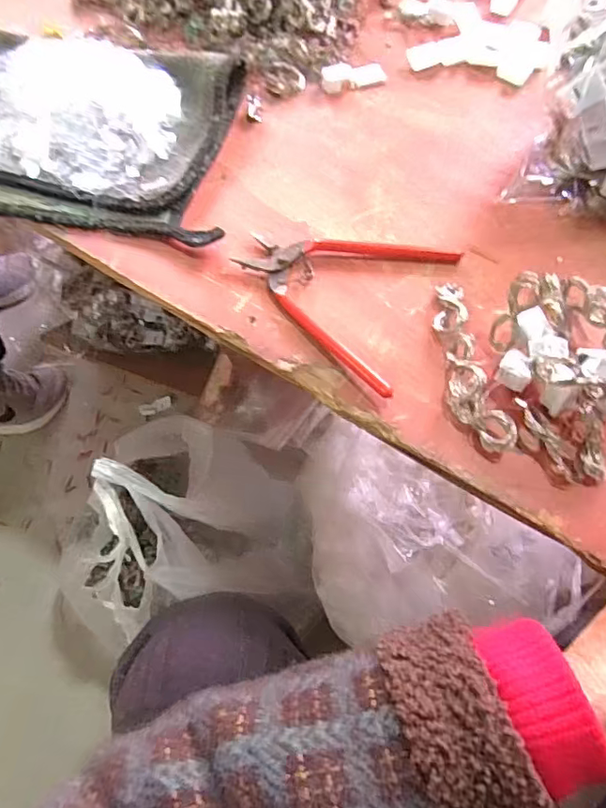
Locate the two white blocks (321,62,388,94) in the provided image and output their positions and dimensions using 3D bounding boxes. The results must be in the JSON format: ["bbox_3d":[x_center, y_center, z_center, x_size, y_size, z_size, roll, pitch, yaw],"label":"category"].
[{"bbox_3d":[0.045,-0.287,0.465,0.055,0.012,0.020,-6,64,-1],"label":"two white blocks"}]

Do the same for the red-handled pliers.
[{"bbox_3d":[0.023,-0.082,0.360,0.131,0.010,0.126,26,67,14],"label":"red-handled pliers"}]

